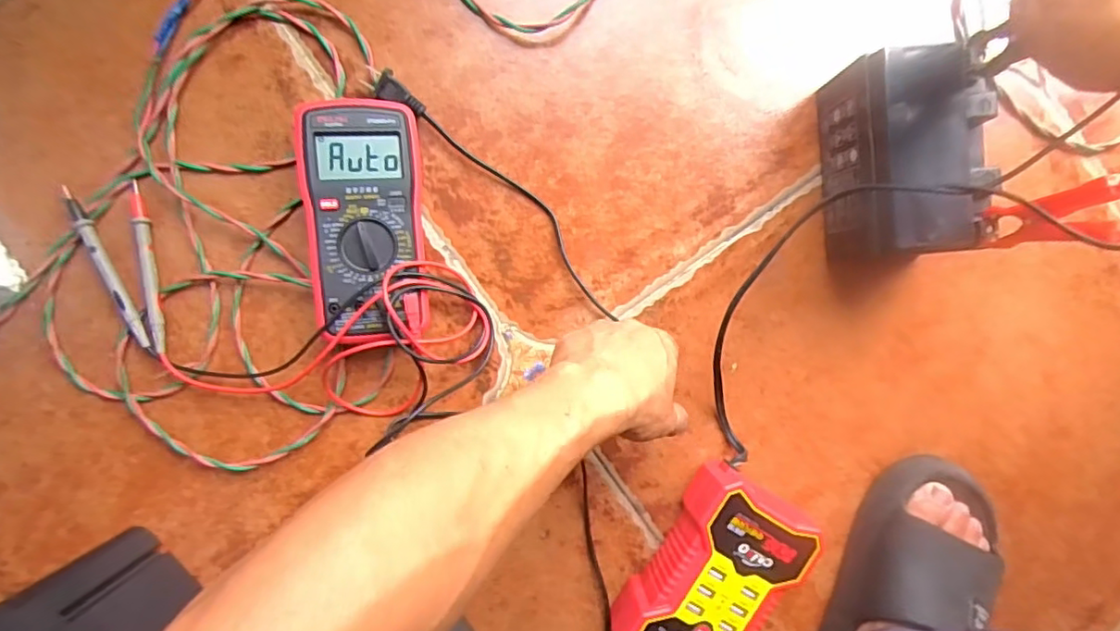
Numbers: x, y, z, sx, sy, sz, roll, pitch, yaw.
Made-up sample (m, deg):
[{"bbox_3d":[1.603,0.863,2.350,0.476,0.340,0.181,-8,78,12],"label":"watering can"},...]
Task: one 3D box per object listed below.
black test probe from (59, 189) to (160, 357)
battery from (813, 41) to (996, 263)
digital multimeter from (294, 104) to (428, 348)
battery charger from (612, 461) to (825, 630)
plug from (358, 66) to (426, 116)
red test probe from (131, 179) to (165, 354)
[{"bbox_3d":[-0.363,-0.034,0.474,0.016,0.007,0.147,-26,93,-1],"label":"black test probe"},{"bbox_3d":[0.260,-0.121,0.463,0.097,0.097,0.149,-7,93,-2],"label":"battery"},{"bbox_3d":[-0.151,-0.072,0.469,0.085,0.046,0.188,-5,93,-2],"label":"digital multimeter"},{"bbox_3d":[0.124,0.214,0.486,0.096,0.064,0.168,31,91,-3],"label":"battery charger"},{"bbox_3d":[-0.138,-0.183,0.485,0.059,0.017,0.023,42,90,-3],"label":"plug"},{"bbox_3d":[-0.333,-0.038,0.475,0.014,0.007,0.135,-7,93,-2],"label":"red test probe"}]

